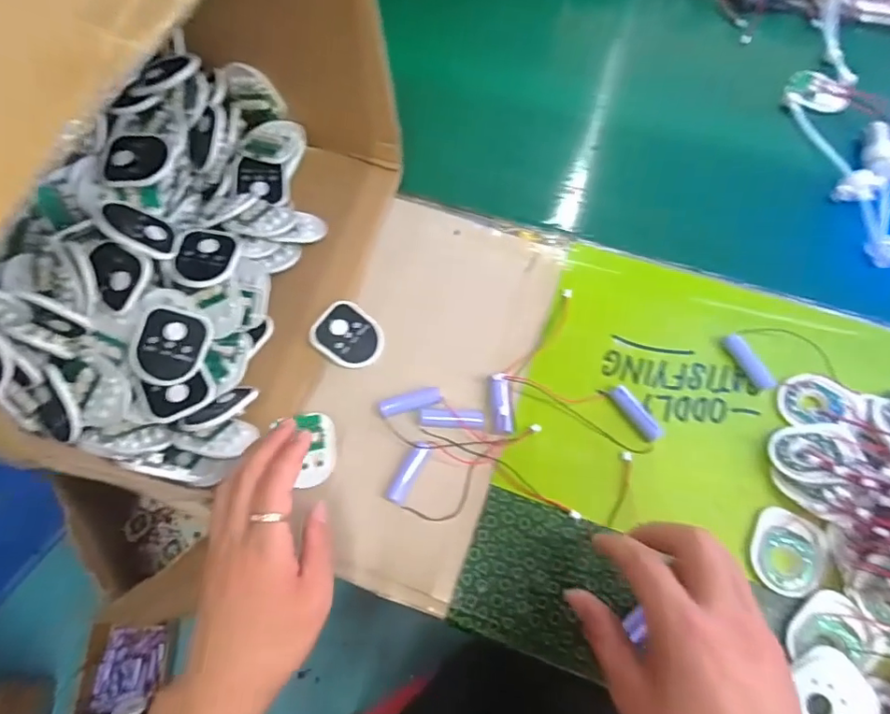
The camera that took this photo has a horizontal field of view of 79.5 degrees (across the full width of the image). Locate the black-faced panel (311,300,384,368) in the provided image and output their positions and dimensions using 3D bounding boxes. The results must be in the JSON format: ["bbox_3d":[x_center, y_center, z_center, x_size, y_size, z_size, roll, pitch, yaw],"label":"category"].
[{"bbox_3d":[-0.082,-0.018,0.460,0.058,0.008,0.049,41,70,-7],"label":"black-faced panel"}]

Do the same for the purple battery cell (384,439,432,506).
[{"bbox_3d":[-0.028,0.090,0.414,0.014,0.019,0.050,26,69,13],"label":"purple battery cell"}]

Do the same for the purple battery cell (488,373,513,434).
[{"bbox_3d":[0.045,0.037,0.430,0.019,0.015,0.047,-3,75,1],"label":"purple battery cell"}]

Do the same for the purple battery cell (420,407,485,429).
[{"bbox_3d":[0.006,0.049,0.429,0.051,0.010,0.013,3,66,3],"label":"purple battery cell"}]

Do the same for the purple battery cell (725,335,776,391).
[{"bbox_3d":[0.250,0.003,0.439,0.011,0.013,0.052,-25,67,-9],"label":"purple battery cell"}]

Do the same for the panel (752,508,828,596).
[{"bbox_3d":[0.247,0.140,0.383,0.048,0.008,0.057,23,68,12],"label":"panel"}]

